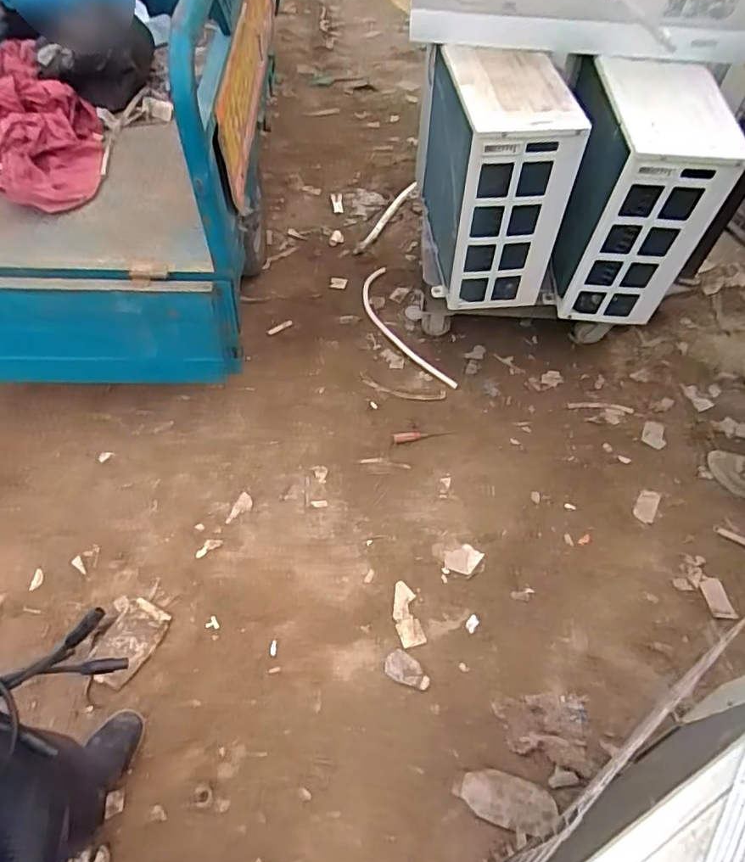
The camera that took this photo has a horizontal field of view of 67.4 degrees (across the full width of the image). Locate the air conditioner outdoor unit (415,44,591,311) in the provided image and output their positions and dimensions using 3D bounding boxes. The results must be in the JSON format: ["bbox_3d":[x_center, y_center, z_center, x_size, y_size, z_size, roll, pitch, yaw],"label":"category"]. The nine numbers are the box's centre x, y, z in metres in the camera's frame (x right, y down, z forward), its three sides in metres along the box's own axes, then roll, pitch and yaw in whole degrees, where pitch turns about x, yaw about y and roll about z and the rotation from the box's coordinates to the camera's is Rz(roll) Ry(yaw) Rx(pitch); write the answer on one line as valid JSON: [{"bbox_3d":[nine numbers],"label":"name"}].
[{"bbox_3d":[0.318,-0.702,1.581,0.280,0.551,0.544,-6,56,-6],"label":"air conditioner outdoor unit"}]

